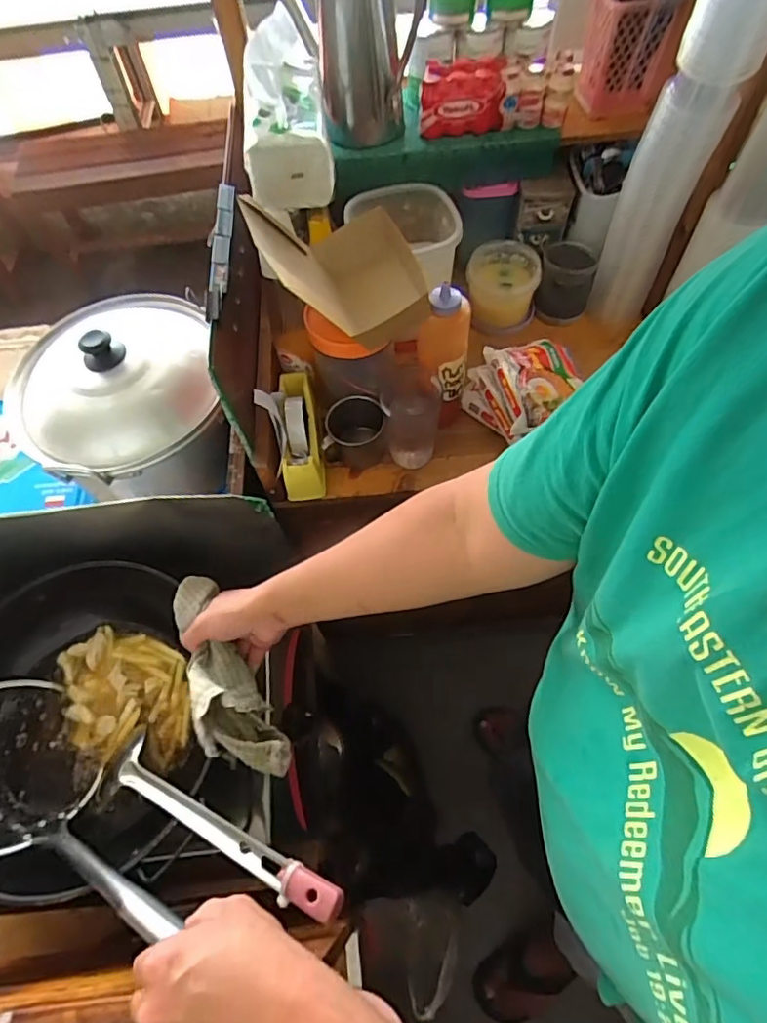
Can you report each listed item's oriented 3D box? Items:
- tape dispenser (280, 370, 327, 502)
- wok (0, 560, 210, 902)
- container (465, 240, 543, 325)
[{"bbox_3d":[-0.120,-0.117,0.817,0.054,0.069,0.186,-7,74,0],"label":"tape dispenser"},{"bbox_3d":[-0.359,0.231,0.631,0.285,0.089,0.320,-5,62,1],"label":"wok"},{"bbox_3d":[0.197,-0.376,0.935,0.113,0.080,0.115,7,63,7],"label":"container"}]

